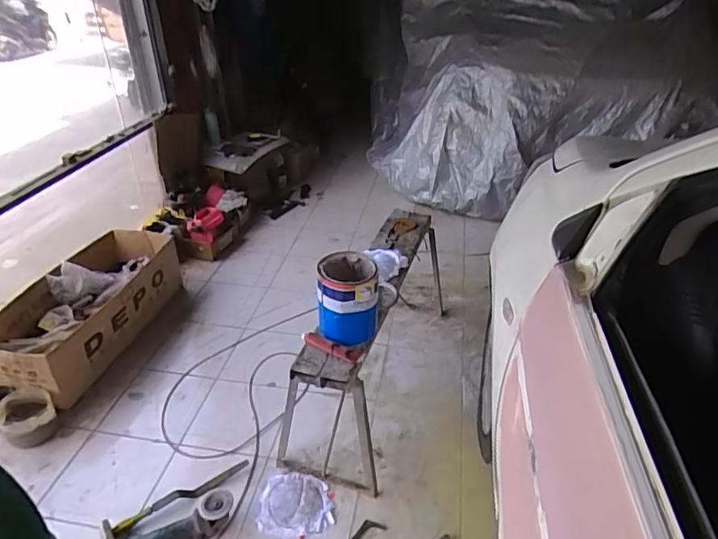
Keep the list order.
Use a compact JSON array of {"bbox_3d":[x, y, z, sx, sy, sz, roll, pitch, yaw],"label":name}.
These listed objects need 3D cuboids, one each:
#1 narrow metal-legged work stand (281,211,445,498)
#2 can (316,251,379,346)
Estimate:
[{"bbox_3d":[0.083,0.163,1.884,0.291,0.478,1.113,9,32,18],"label":"narrow metal-legged work stand"},{"bbox_3d":[-0.031,0.085,1.429,0.165,0.214,0.174,0,32,0],"label":"can"}]

